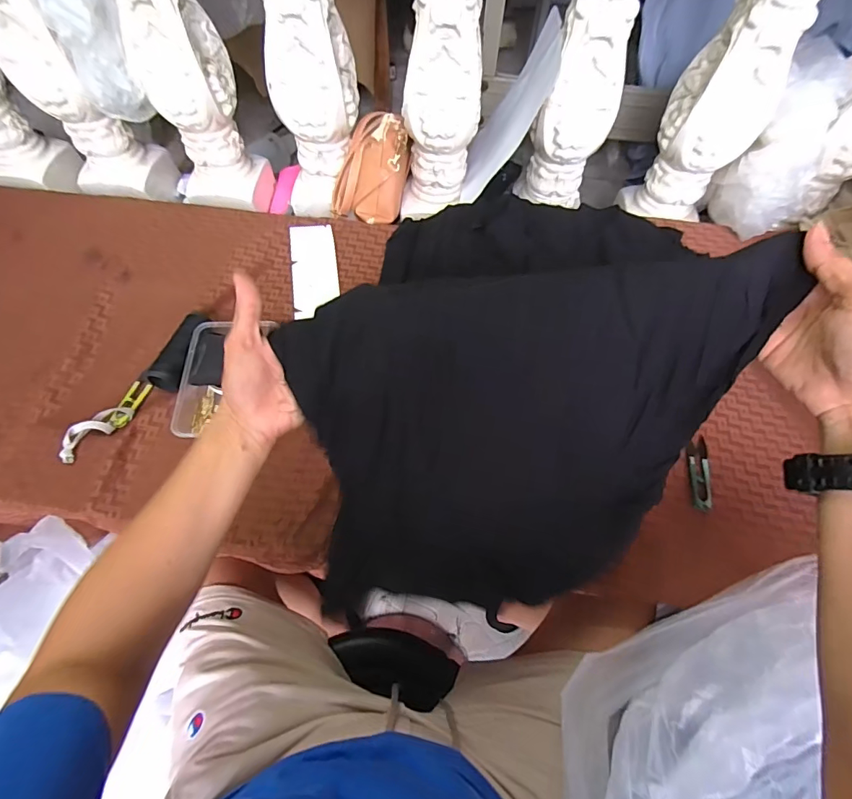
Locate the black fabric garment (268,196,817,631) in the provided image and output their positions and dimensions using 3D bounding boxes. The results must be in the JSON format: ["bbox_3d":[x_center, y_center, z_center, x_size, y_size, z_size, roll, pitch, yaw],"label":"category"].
[{"bbox_3d":[0.073,0.016,0.377,0.358,0.263,0.273,-14,62,-9],"label":"black fabric garment"}]

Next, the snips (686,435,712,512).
[{"bbox_3d":[0.353,0.094,0.546,0.025,0.010,0.101,13,61,5],"label":"snips"}]

